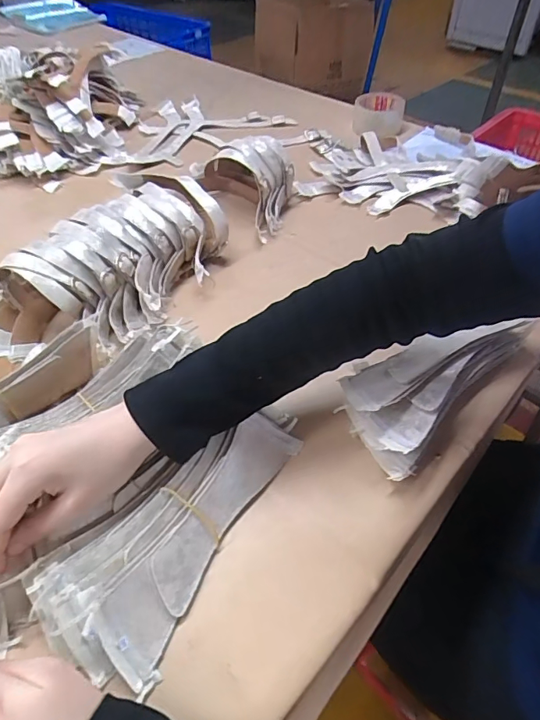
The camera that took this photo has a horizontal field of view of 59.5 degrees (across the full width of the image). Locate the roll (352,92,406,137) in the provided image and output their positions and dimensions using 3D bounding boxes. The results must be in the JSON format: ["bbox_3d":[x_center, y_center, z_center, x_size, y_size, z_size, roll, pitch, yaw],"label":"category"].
[{"bbox_3d":[0.206,-0.466,0.898,0.090,0.057,0.097,0,48,0],"label":"roll"}]

